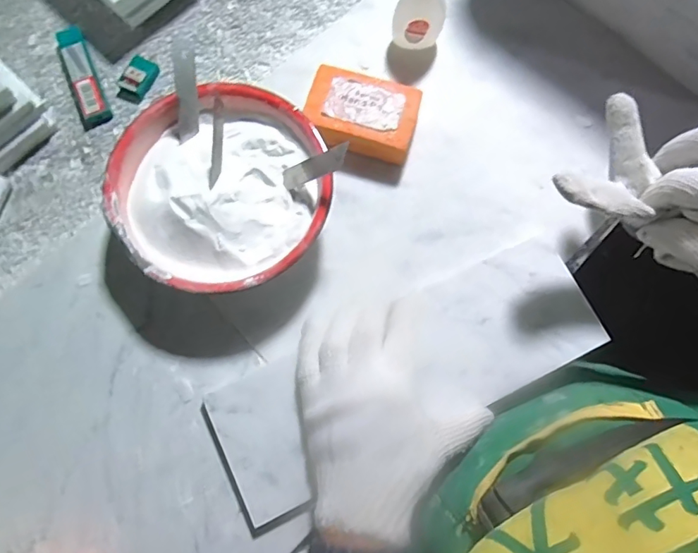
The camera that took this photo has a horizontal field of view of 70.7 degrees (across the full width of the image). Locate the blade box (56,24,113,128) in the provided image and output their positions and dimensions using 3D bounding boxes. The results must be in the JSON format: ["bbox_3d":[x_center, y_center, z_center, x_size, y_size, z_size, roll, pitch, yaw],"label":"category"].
[{"bbox_3d":[-0.247,-0.186,0.455,0.025,0.014,0.099,-23,76,-5],"label":"blade box"}]

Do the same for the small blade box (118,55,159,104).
[{"bbox_3d":[-0.196,-0.182,0.456,0.025,0.012,0.042,27,77,8],"label":"small blade box"}]

